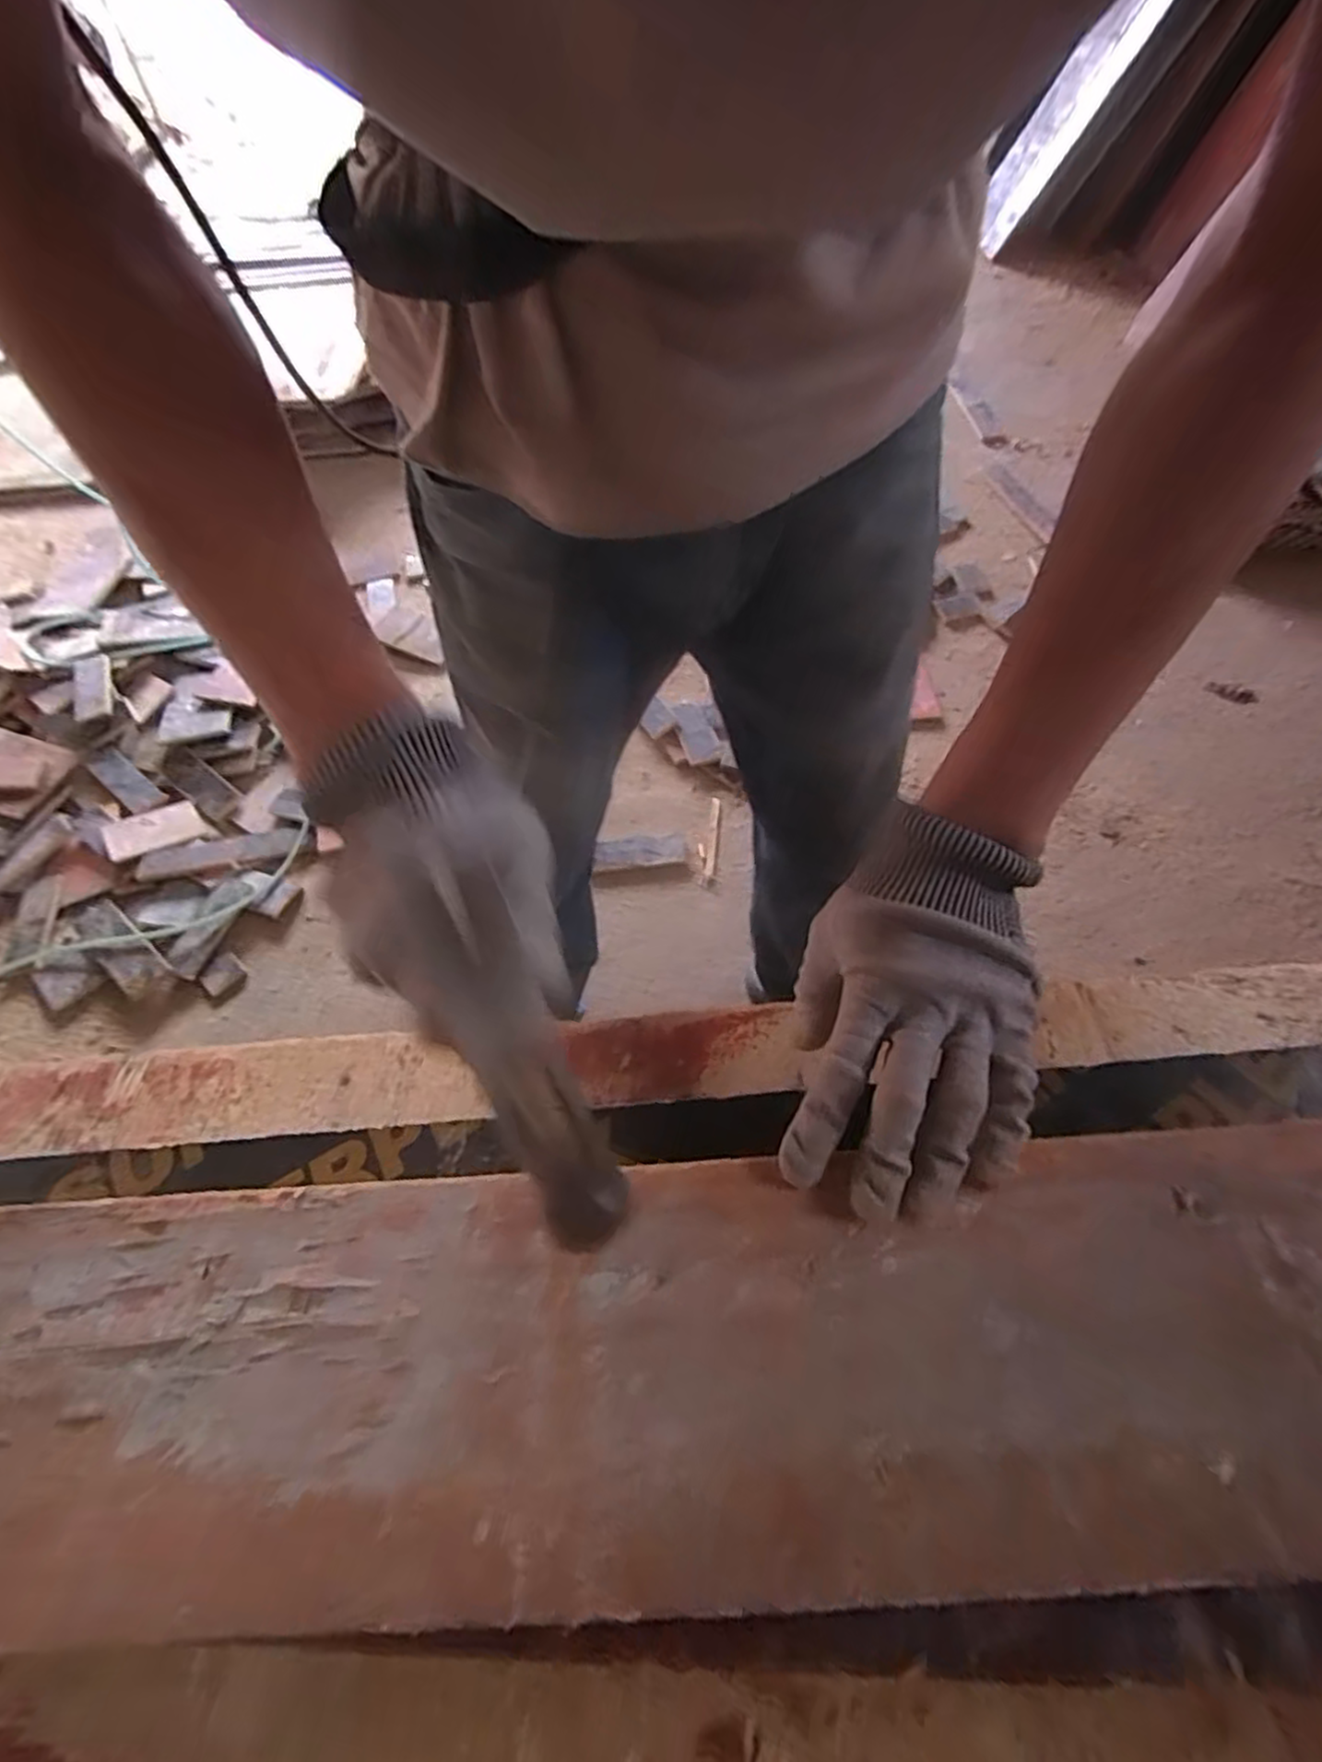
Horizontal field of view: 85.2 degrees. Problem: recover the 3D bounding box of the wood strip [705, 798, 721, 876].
[{"bbox_3d":[0.095,-0.083,1.312,0.017,0.006,0.171,4,58,5],"label":"wood strip"}]

